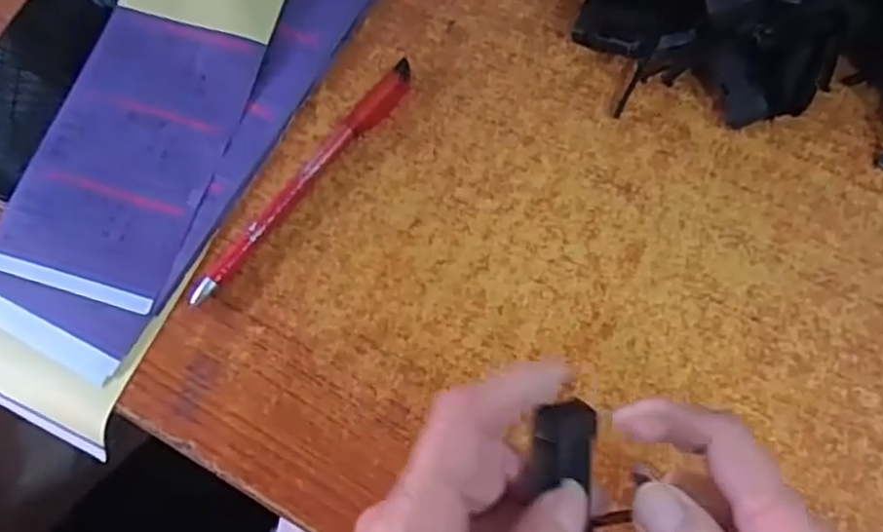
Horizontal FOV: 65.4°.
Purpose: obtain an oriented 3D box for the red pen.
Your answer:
[{"bbox_3d":[-0.073,-0.048,0.369,0.013,0.011,0.171,37,74,16],"label":"red pen"}]

